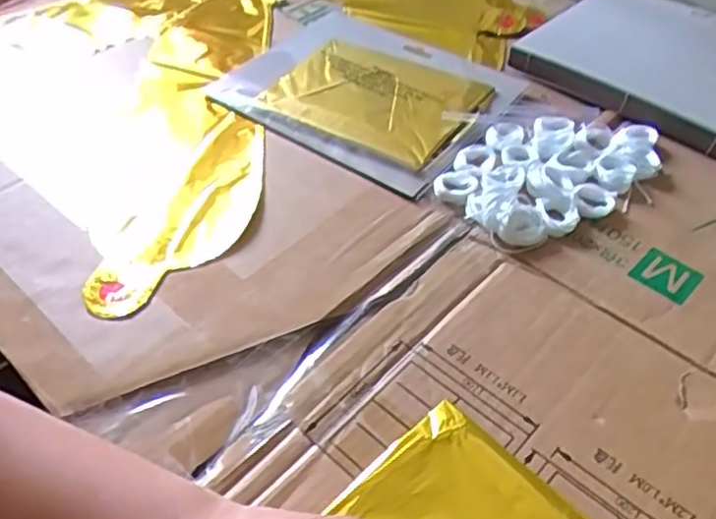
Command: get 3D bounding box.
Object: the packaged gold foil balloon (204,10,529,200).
[{"bbox_3d":[0.010,-0.142,0.531,0.206,0.010,0.182,29,53,24],"label":"packaged gold foil balloon"}]

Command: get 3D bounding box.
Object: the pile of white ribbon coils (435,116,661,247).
[{"bbox_3d":[0.130,-0.068,0.459,0.162,0.018,0.101,-35,56,-29],"label":"pile of white ribbon coils"}]

